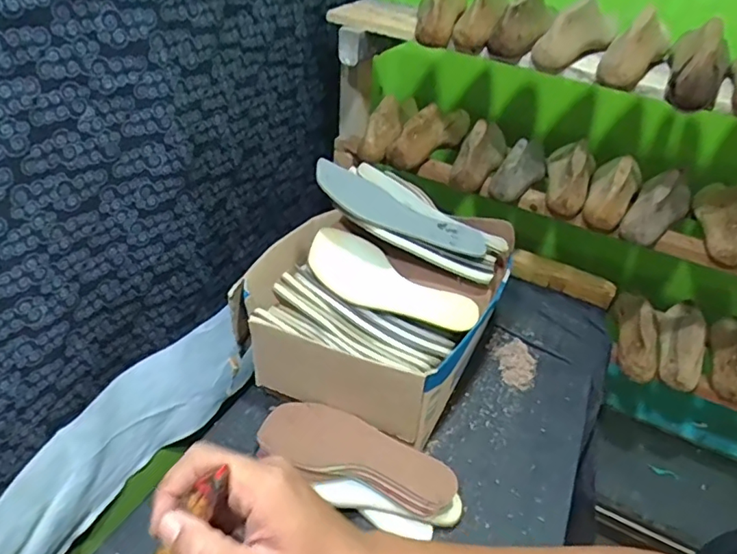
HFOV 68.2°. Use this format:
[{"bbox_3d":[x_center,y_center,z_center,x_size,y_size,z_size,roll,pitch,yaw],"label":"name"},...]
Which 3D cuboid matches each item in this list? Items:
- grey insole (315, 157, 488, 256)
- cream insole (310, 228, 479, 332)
[{"bbox_3d":[0.048,-0.088,0.743,0.256,0.020,0.090,22,36,-14],"label":"grey insole"},{"bbox_3d":[0.029,0.016,0.748,0.238,0.080,0.019,30,1,2],"label":"cream insole"}]

